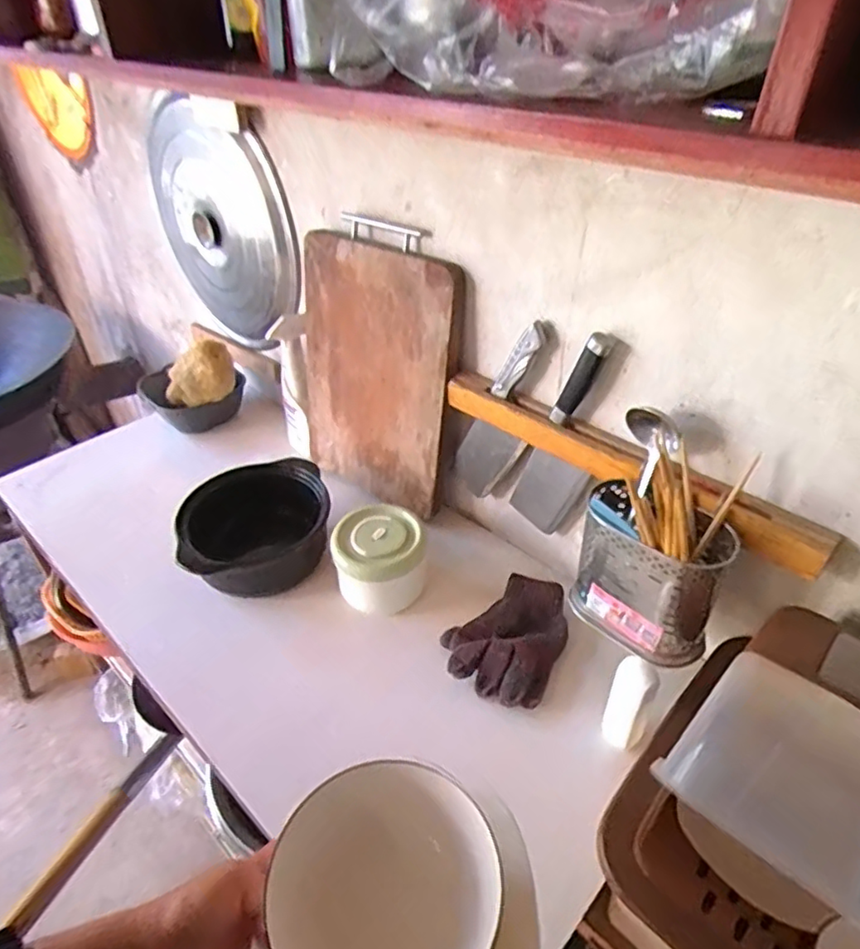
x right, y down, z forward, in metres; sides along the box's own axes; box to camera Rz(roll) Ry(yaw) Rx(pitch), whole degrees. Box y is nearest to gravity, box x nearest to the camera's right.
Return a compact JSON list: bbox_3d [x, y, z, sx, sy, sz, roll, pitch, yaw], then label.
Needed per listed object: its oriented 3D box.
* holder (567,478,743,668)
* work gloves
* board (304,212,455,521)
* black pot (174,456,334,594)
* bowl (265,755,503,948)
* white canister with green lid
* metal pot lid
[{"bbox_3d":[0.241,0.115,0.688,0.151,0.169,0.079,27,46,31],"label":"holder"},{"bbox_3d":[0.103,0.205,0.798,0.137,0.039,0.182,17,42,21],"label":"work gloves"},{"bbox_3d":[-0.087,-0.160,0.947,0.284,0.427,0.036,25,38,29],"label":"board"},{"bbox_3d":[-0.258,0.094,0.924,0.211,0.128,0.191,-12,39,-14],"label":"black pot"},{"bbox_3d":[-0.025,0.246,0.362,0.124,0.054,0.128,-1,38,1],"label":"bowl"},{"bbox_3d":[-0.071,0.114,0.848,0.118,0.100,0.119,-1,38,1],"label":"white canister with green lid"},{"bbox_3d":[-0.394,-0.442,1.154,0.065,0.419,0.449,-30,47,-32],"label":"metal pot lid"}]

